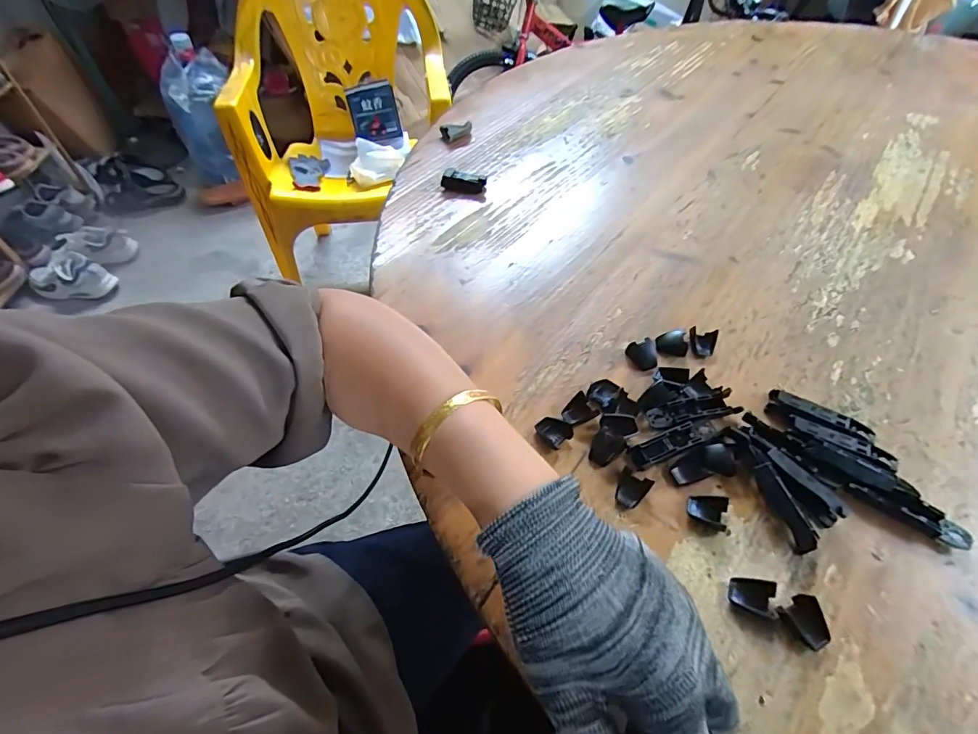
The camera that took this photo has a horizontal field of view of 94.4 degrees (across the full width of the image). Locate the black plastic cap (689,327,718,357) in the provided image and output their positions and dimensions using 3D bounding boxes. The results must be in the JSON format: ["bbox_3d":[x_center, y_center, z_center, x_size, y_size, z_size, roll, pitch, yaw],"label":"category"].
[{"bbox_3d":[0.164,-0.019,0.349,0.021,0.010,0.023,10,53,6],"label":"black plastic cap"}]

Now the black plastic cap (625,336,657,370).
[{"bbox_3d":[0.118,-0.010,0.342,0.021,0.011,0.021,1,53,-1],"label":"black plastic cap"}]

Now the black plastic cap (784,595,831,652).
[{"bbox_3d":[0.168,0.133,0.237,0.016,0.008,0.023,-17,55,-14],"label":"black plastic cap"}]

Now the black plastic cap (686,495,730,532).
[{"bbox_3d":[0.132,0.087,0.273,0.022,0.007,0.019,15,54,10],"label":"black plastic cap"}]

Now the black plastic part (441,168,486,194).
[{"bbox_3d":[-0.026,-0.193,0.470,0.044,0.012,0.024,7,53,4],"label":"black plastic part"}]

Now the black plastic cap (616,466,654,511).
[{"bbox_3d":[0.088,0.075,0.279,0.018,0.008,0.022,28,57,18],"label":"black plastic cap"}]

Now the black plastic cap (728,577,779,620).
[{"bbox_3d":[0.143,0.123,0.244,0.024,0.010,0.017,14,54,9],"label":"black plastic cap"}]

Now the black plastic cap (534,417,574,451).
[{"bbox_3d":[0.043,0.043,0.303,0.021,0.007,0.023,1,53,-1],"label":"black plastic cap"}]

